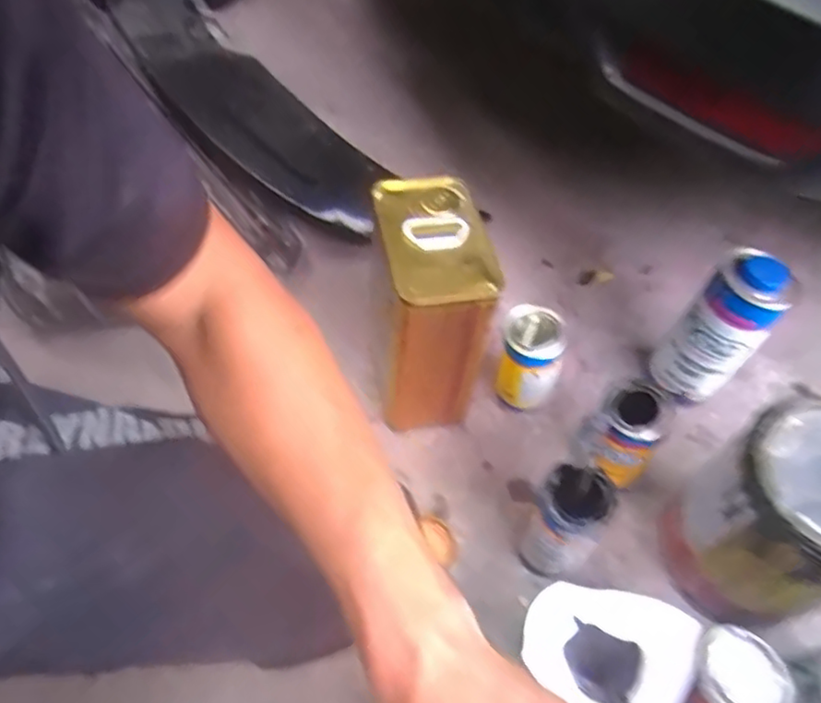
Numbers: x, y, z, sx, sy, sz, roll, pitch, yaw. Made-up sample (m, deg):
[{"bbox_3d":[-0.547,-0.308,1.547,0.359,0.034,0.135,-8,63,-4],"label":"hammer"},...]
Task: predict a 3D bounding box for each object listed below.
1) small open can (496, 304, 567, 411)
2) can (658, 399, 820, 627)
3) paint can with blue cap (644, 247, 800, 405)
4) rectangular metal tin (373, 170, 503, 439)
[{"bbox_3d":[0.141,0.014,0.780,0.071,0.134,0.072,11,56,3],"label":"small open can"},{"bbox_3d":[0.360,0.156,0.604,0.158,0.186,0.145,2,56,-3],"label":"can"},{"bbox_3d":[0.358,-0.019,0.750,0.081,0.209,0.086,-36,66,-25],"label":"paint can with blue cap"},{"bbox_3d":[0.019,-0.045,0.733,0.109,0.256,0.168,-2,56,-6],"label":"rectangular metal tin"}]

